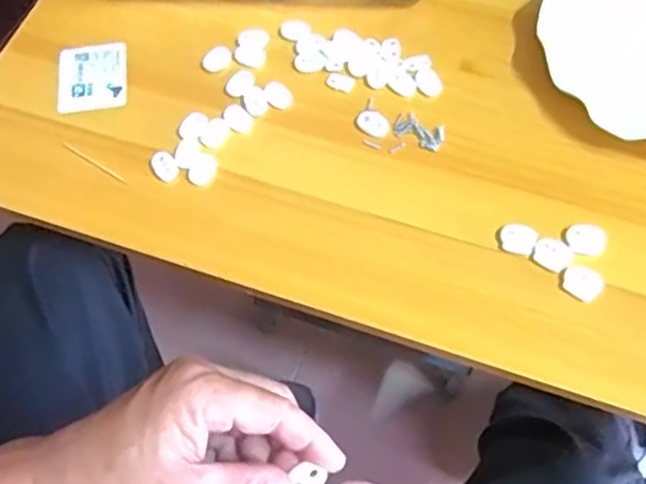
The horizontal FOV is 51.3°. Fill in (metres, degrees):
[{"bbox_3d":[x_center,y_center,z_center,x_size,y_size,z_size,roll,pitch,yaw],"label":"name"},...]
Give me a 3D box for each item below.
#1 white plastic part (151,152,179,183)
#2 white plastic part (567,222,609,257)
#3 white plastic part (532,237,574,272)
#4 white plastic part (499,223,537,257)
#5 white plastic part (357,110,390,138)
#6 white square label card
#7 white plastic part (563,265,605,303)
[{"bbox_3d":[-0.109,-0.051,0.464,0.016,0.010,0.021,-27,66,-10],"label":"white plastic part"},{"bbox_3d":[0.168,-0.002,0.427,0.023,0.005,0.023,-1,65,2],"label":"white plastic part"},{"bbox_3d":[0.146,0.007,0.426,0.023,0.004,0.021,-1,65,2],"label":"white plastic part"},{"bbox_3d":[0.126,-0.002,0.432,0.023,0.004,0.020,17,67,10],"label":"white plastic part"},{"bbox_3d":[0.036,-0.084,0.475,0.023,0.005,0.018,38,72,18],"label":"white plastic part"},{"bbox_3d":[-0.173,-0.123,0.506,0.049,0.005,0.059,-6,64,0],"label":"white square label card"},{"bbox_3d":[0.161,0.025,0.416,0.023,0.004,0.021,34,71,17],"label":"white plastic part"}]

